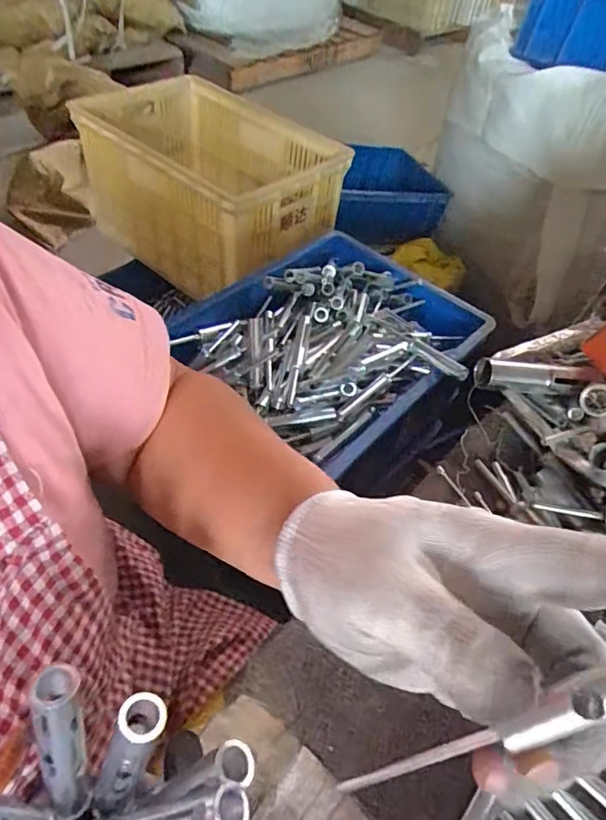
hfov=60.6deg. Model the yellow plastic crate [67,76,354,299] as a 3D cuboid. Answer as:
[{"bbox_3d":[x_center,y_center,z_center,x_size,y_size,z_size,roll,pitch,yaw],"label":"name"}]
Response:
[{"bbox_3d":[-0.185,-0.448,1.015,0.478,0.215,0.292,36,55,21],"label":"yellow plastic crate"}]

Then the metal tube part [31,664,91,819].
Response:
[{"bbox_3d":[-0.098,0.142,0.214,0.016,0.087,0.016,6,25,-1],"label":"metal tube part"}]

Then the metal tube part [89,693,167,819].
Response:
[{"bbox_3d":[-0.077,0.151,0.220,0.018,0.085,0.017,19,29,-11],"label":"metal tube part"}]

